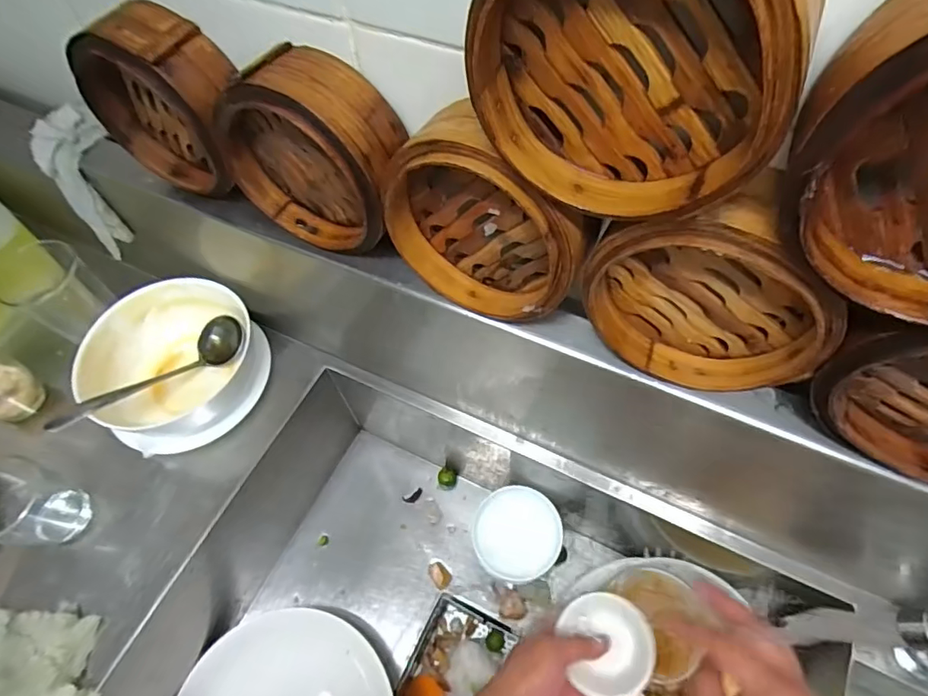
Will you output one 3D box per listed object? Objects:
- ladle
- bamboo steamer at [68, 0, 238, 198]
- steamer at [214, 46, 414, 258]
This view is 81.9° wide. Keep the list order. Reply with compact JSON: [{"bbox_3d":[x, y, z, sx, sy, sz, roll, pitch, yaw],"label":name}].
[{"bbox_3d":[-0.355,0.030,0.604,0.045,0.049,0.213,39,54,22],"label":"ladle"},{"bbox_3d":[-0.248,-0.202,0.448,0.149,0.136,0.065,18,62,13],"label":"bamboo steamer"},{"bbox_3d":[-0.115,-0.147,0.409,0.149,0.133,0.063,22,63,15],"label":"steamer"}]

